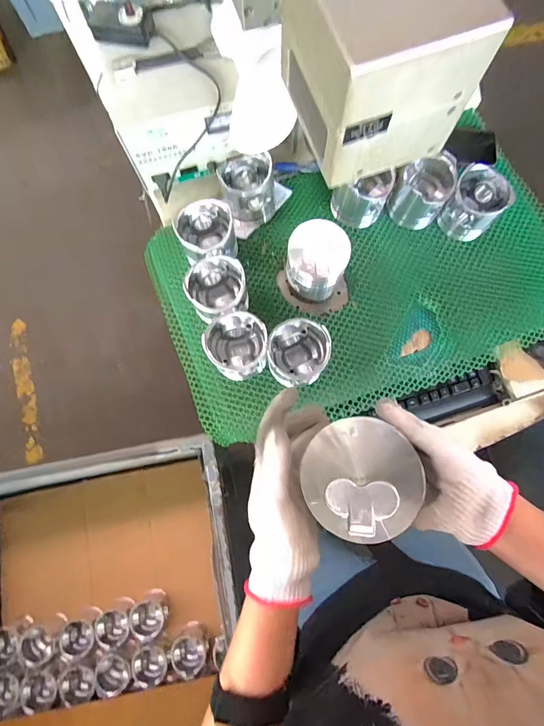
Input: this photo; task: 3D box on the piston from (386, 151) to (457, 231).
[{"bbox_3d":[0.256,-0.293,0.623,0.086,0.088,0.083,36,80,7],"label":"piston"}]

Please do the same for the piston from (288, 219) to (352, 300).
[{"bbox_3d":[0.068,-0.153,0.563,0.085,0.107,0.078,0,78,-1],"label":"piston"}]

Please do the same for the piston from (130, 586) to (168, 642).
[{"bbox_3d":[-0.327,0.678,1.005,0.092,0.095,0.104,37,80,7],"label":"piston"}]

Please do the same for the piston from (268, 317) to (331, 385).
[{"bbox_3d":[0.039,-0.013,0.562,0.089,0.084,0.092,28,79,5],"label":"piston"}]

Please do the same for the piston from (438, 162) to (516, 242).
[{"bbox_3d":[0.344,-0.270,0.621,0.081,0.092,0.086,0,78,-1],"label":"piston"}]

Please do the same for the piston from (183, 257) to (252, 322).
[{"bbox_3d":[-0.084,-0.110,0.585,0.093,0.085,0.088,-29,79,-7],"label":"piston"}]

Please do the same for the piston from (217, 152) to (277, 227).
[{"bbox_3d":[-0.040,-0.300,0.632,0.092,0.081,0.090,0,78,-1],"label":"piston"}]

